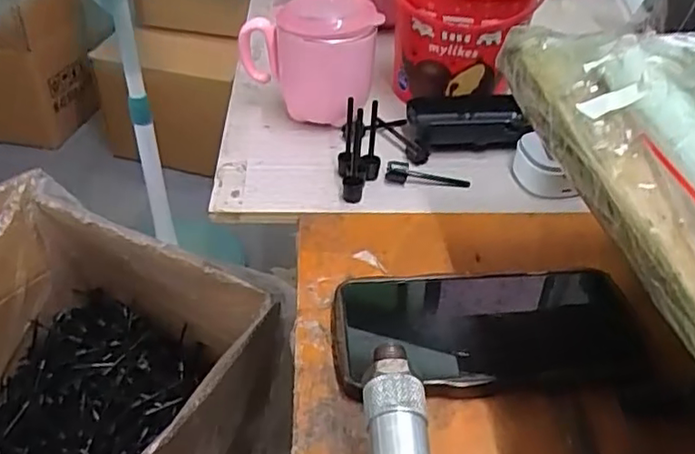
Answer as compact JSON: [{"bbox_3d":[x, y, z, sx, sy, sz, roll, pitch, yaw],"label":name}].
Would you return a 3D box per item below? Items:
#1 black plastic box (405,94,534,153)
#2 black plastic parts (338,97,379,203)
[{"bbox_3d":[0.102,-0.088,0.517,0.099,0.024,0.059,3,39,1],"label":"black plastic box"},{"bbox_3d":[0.010,-0.058,0.439,0.029,0.070,0.045,2,39,-1],"label":"black plastic parts"}]

